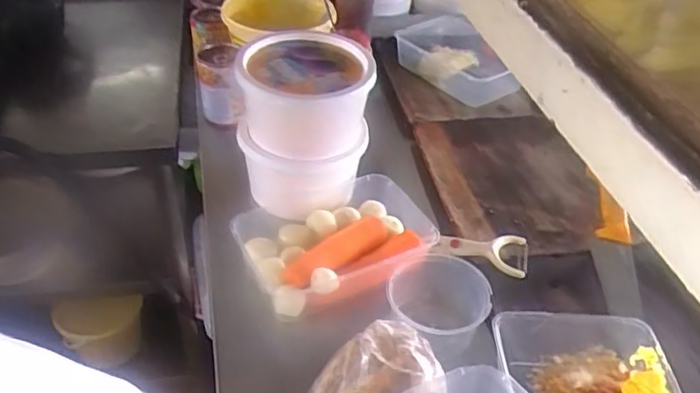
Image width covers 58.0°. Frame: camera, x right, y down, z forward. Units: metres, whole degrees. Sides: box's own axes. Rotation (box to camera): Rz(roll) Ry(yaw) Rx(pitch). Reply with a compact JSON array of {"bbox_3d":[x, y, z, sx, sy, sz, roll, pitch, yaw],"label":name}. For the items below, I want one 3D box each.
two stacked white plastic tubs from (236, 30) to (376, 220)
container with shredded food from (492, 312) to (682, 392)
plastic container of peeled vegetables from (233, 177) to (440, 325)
[{"bbox_3d":[-0.058,-0.097,0.856,0.165,0.186,0.171,2,39,0],"label":"two stacked white plastic tubs"},{"bbox_3d":[0.241,0.183,0.660,0.174,0.050,0.118,1,39,-1],"label":"container with shredded food"},{"bbox_3d":[-0.015,0.056,0.793,0.243,0.049,0.171,-10,41,-14],"label":"plastic container of peeled vegetables"}]

